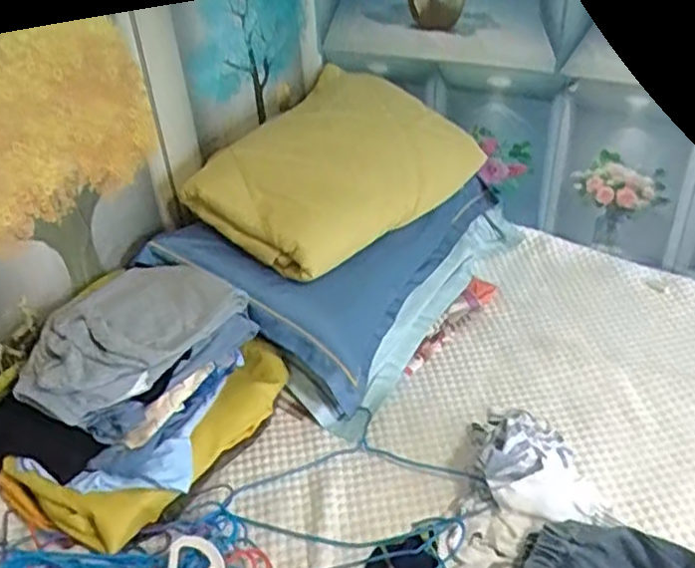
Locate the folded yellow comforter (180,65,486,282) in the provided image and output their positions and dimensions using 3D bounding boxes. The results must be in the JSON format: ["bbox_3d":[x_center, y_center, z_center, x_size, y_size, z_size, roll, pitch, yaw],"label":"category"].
[{"bbox_3d":[0.000,-0.227,1.319,0.295,0.194,0.509,19,39,30],"label":"folded yellow comforter"}]

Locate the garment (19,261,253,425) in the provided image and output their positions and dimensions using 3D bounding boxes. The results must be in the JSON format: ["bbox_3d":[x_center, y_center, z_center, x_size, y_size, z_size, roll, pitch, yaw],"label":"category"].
[{"bbox_3d":[-0.344,0.075,1.097,0.205,0.096,0.320,19,40,31],"label":"garment"}]

